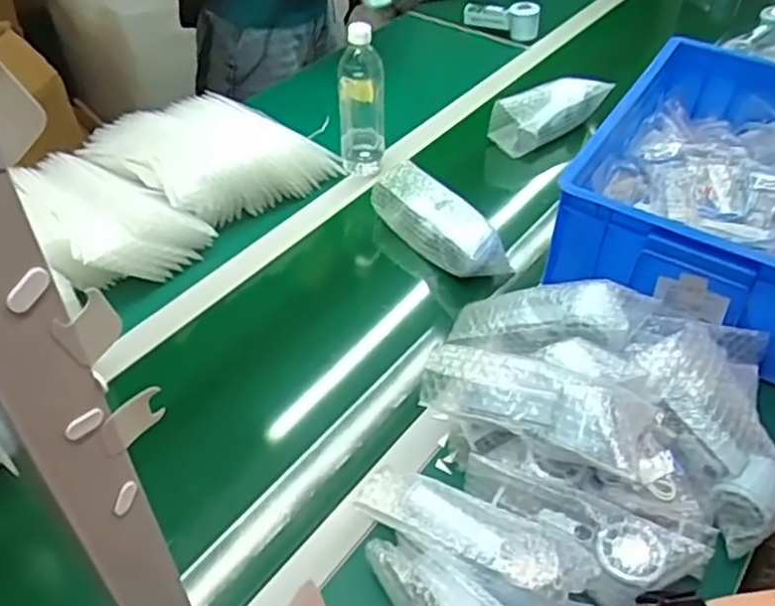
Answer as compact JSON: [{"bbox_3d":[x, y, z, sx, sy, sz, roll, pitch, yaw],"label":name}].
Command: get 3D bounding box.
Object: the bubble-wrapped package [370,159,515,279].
[{"bbox_3d":[0.068,-0.112,0.972,0.060,0.079,0.213,-30,53,-29],"label":"bubble-wrapped package"}]

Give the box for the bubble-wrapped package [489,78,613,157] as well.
[{"bbox_3d":[0.267,-0.306,1.172,0.221,0.123,0.050,-24,50,-25],"label":"bubble-wrapped package"}]

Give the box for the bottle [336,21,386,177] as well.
[{"bbox_3d":[-0.037,-0.280,1.054,0.079,0.255,0.062,-1,44,-3],"label":"bottle"}]

